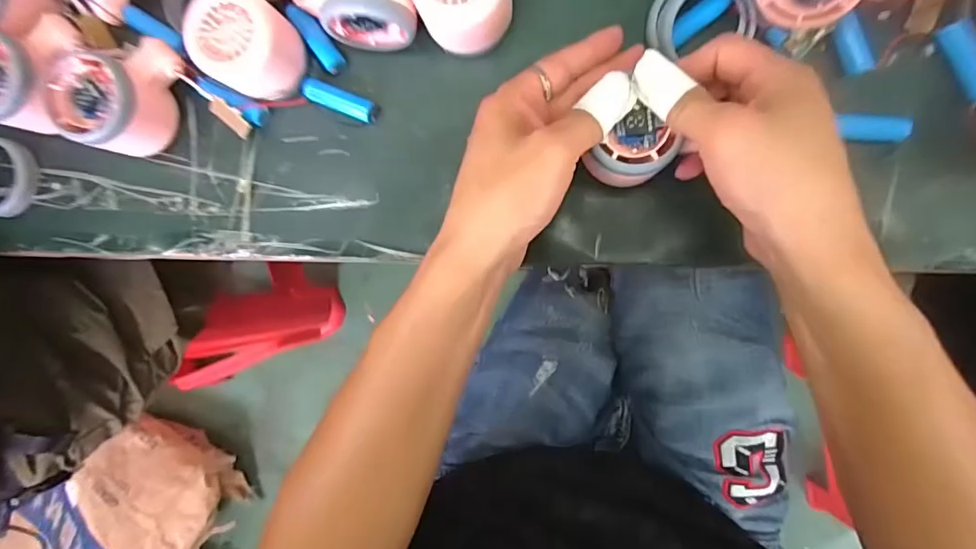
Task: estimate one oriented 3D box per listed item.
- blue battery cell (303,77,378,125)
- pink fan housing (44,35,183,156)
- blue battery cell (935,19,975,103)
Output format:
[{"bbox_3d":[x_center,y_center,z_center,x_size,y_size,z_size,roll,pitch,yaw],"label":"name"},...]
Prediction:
[{"bbox_3d":[-0.102,-0.120,0.356,0.050,0.014,0.015,21,94,6],"label":"blue battery cell"},{"bbox_3d":[-0.247,-0.125,0.352,0.055,0.055,0.081,29,95,6],"label":"pink fan housing"},{"bbox_3d":[0.288,-0.127,0.310,0.014,0.014,0.051,-32,87,7],"label":"blue battery cell"}]

